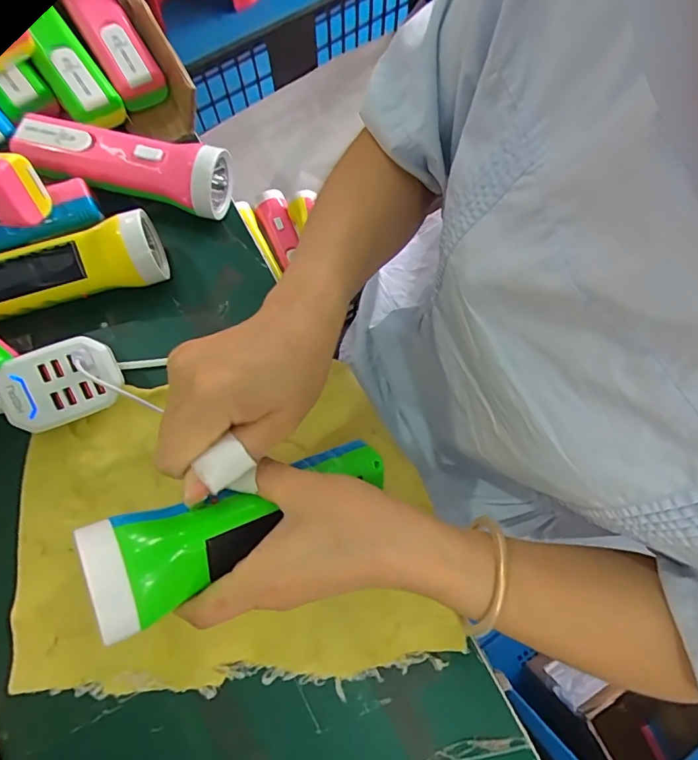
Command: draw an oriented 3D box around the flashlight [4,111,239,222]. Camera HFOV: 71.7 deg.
[{"bbox_3d":[-0.181,-0.171,0.392,0.162,0.054,0.045,13,75,3],"label":"flashlight"}]

